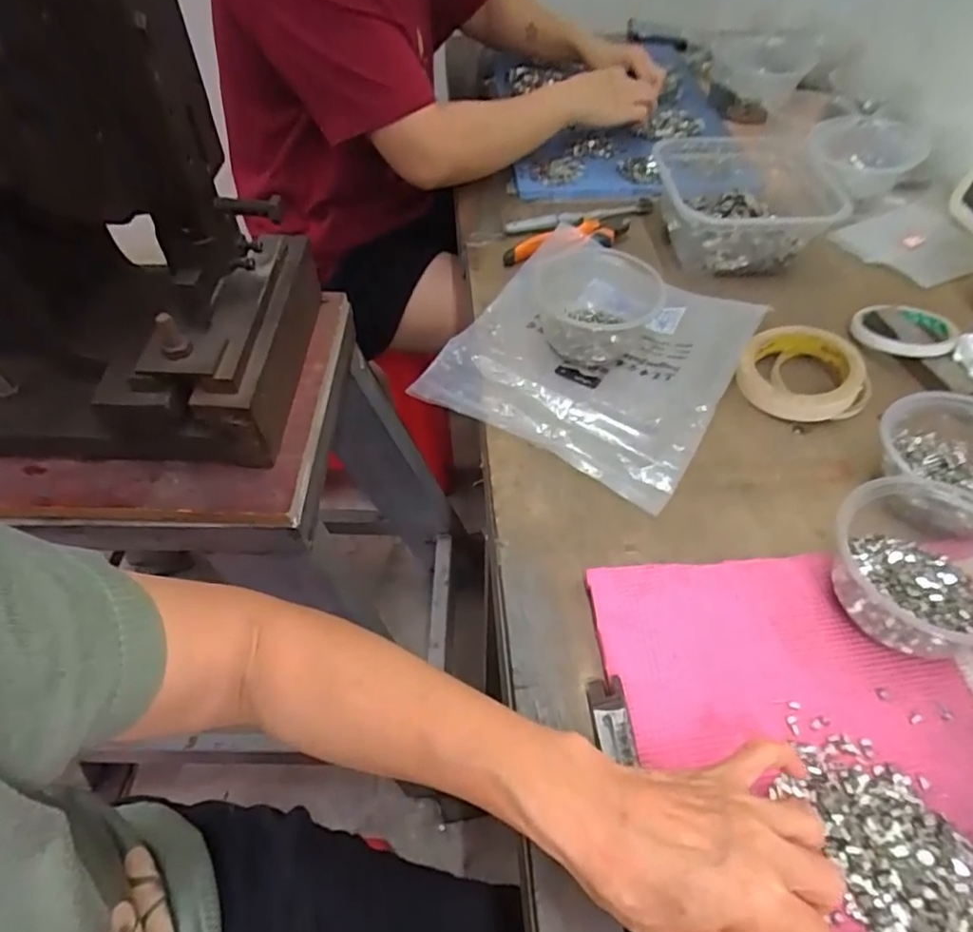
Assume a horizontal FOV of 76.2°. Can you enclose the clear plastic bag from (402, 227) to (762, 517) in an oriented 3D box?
[{"bbox_3d":[0.102,-0.111,0.562,0.230,0.034,0.257,26,57,21],"label":"clear plastic bag"}]

